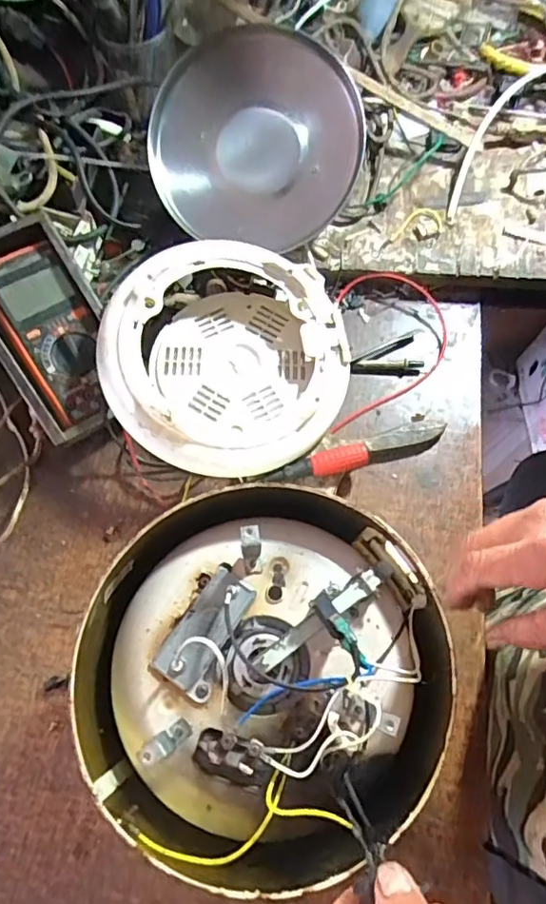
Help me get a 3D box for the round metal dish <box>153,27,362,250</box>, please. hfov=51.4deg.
[{"bbox_3d":[-0.018,-0.320,0.590,0.215,0.038,0.205,8,111,-7],"label":"round metal dish"}]

